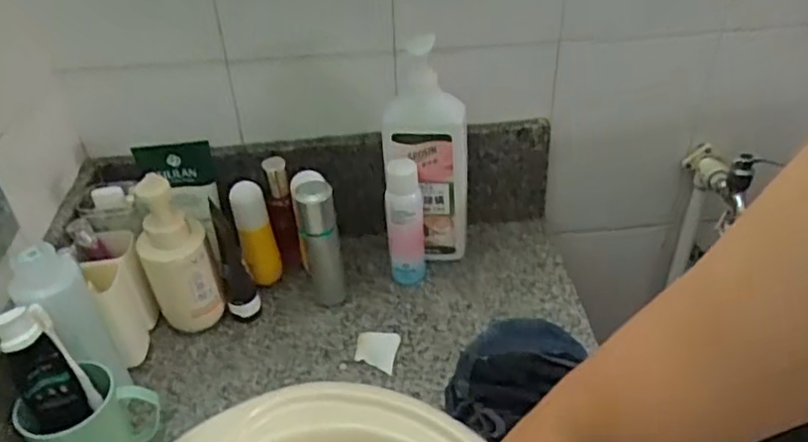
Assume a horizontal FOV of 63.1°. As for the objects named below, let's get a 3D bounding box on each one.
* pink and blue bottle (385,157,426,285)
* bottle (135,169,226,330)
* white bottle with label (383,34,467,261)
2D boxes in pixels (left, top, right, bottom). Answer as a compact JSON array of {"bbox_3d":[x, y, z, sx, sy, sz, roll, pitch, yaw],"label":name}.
[{"bbox_3d":[0.002,0.005,0.812,0.044,0.174,0.038,-4,39,-1],"label":"pink and blue bottle"},{"bbox_3d":[-0.260,0.049,0.762,0.075,0.201,0.063,-19,40,-21],"label":"bottle"},{"bbox_3d":[0.023,-0.071,0.820,0.107,0.276,0.085,-9,38,-10],"label":"white bottle with label"}]

